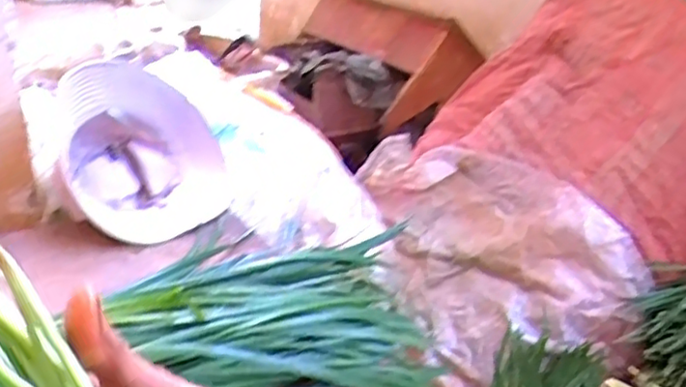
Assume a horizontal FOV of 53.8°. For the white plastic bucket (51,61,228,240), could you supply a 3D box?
[{"bbox_3d":[-0.276,-0.063,0.959,0.218,0.167,0.296,-4,27,-11],"label":"white plastic bucket"}]

